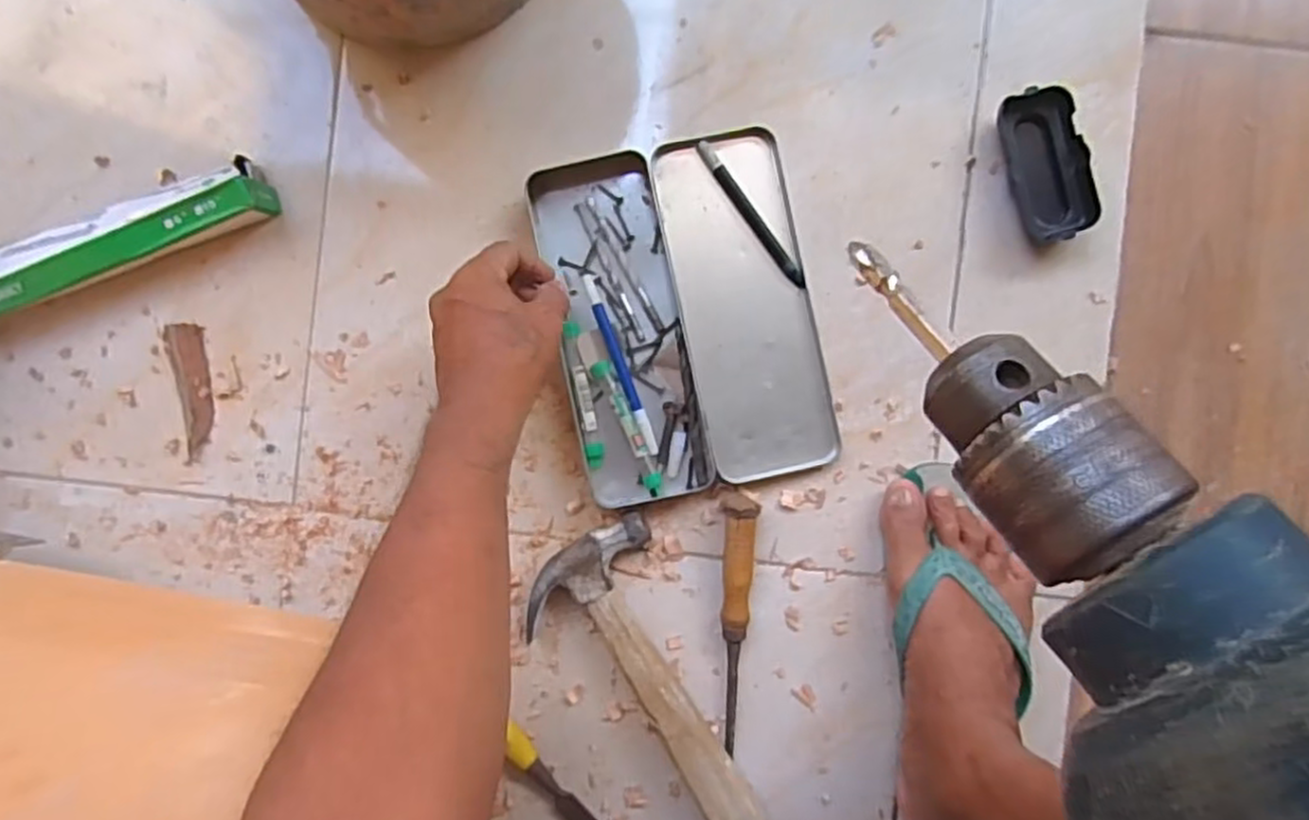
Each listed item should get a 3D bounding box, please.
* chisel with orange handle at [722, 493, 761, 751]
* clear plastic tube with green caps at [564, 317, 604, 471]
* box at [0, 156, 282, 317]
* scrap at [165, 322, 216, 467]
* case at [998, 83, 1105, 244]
[{"bbox_3d":[0.063,0.161,0.576,0.025,0.025,0.199,1,100,0],"label":"chisel with orange handle"},{"bbox_3d":[-0.054,-0.012,0.581,0.012,0.013,0.111,-10,91,2],"label":"clear plastic tube with green caps"},{"bbox_3d":[-0.417,-0.129,0.575,0.251,0.043,0.055,-20,90,1],"label":"box"},{"bbox_3d":[-0.365,-0.015,0.598,0.031,0.005,0.107,-11,91,2],"label":"scrap"},{"bbox_3d":[0.293,-0.182,0.564,0.047,0.031,0.108,-15,90,2],"label":"case"}]

